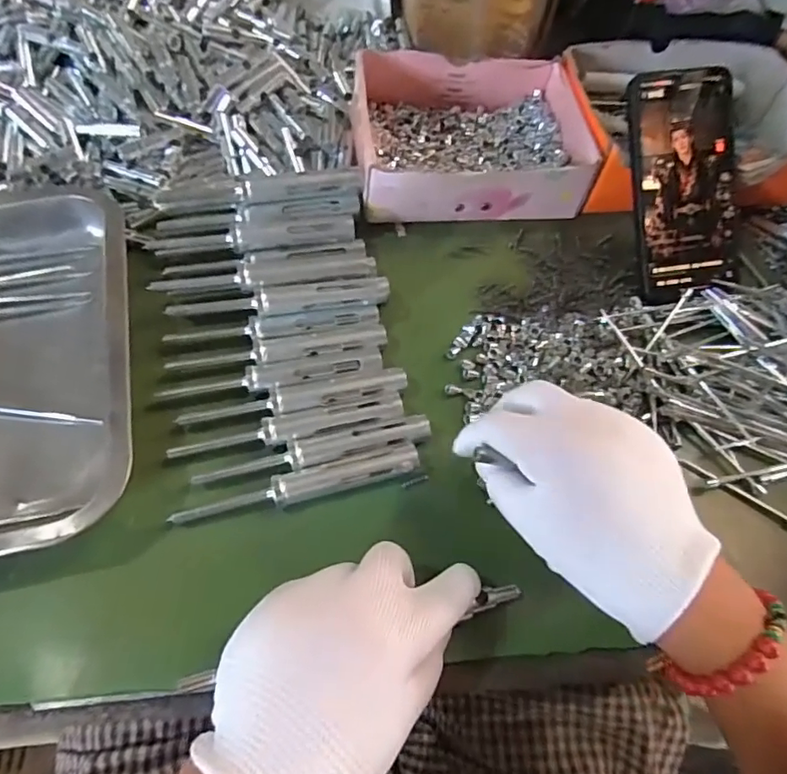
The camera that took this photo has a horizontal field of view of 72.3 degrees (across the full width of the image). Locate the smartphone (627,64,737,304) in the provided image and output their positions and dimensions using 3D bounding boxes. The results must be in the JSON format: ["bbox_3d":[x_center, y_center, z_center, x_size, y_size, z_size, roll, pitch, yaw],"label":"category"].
[{"bbox_3d":[0.221,-0.149,0.396,0.090,0.012,0.158,-10,98,-4],"label":"smartphone"}]

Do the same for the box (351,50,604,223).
[{"bbox_3d":[0.060,-0.207,0.434,0.180,0.049,0.142,-5,64,-6],"label":"box"}]

